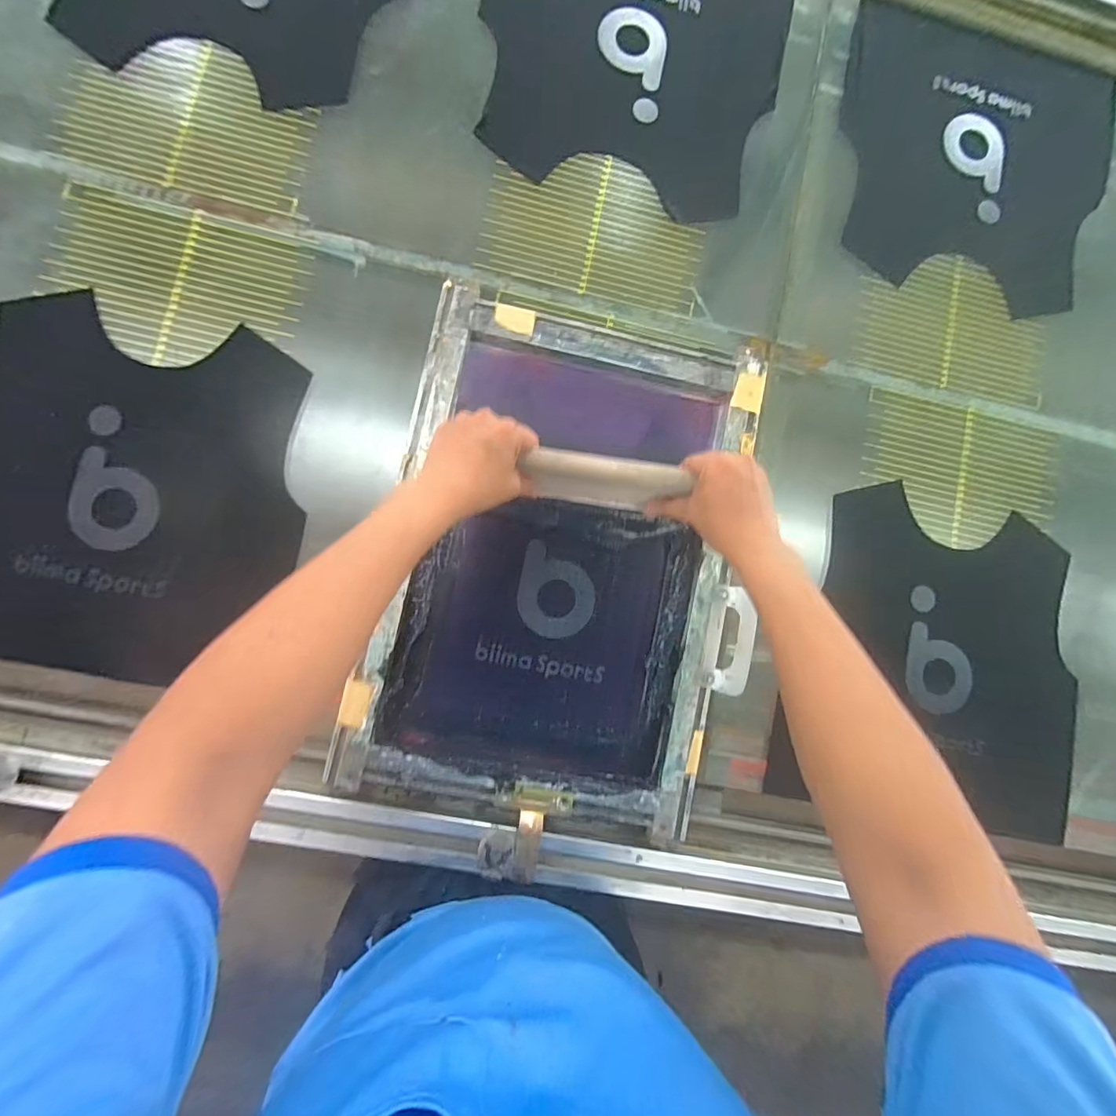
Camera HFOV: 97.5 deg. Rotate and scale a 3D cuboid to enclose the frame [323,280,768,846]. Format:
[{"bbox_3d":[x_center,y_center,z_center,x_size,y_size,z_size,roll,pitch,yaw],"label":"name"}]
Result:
[{"bbox_3d":[0.012,0.003,0.564,0.400,0.033,0.552,11,84,-4],"label":"frame"}]

